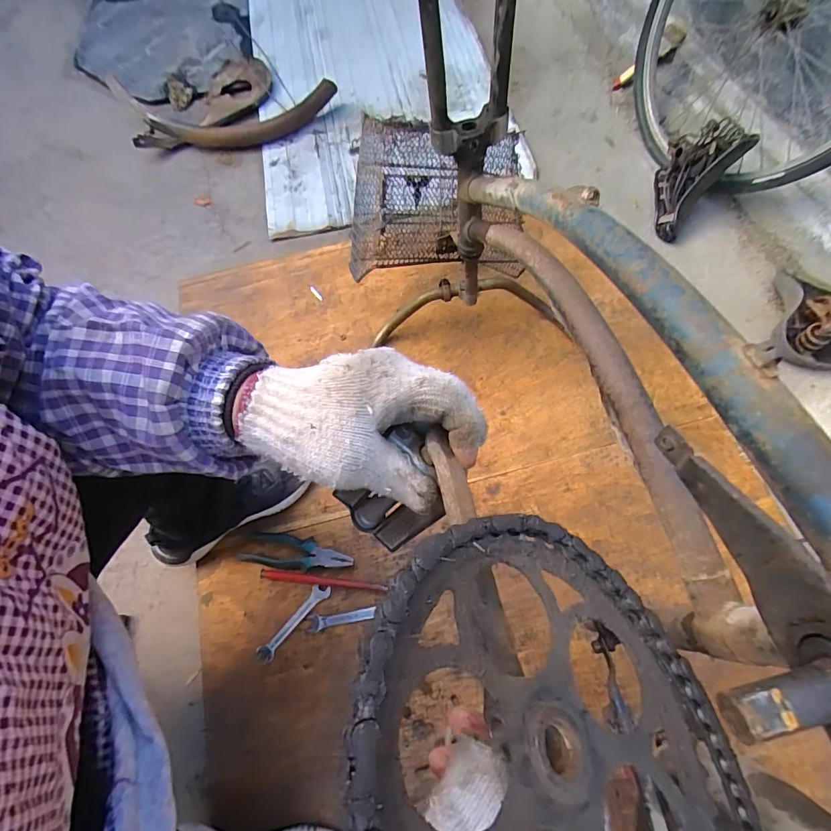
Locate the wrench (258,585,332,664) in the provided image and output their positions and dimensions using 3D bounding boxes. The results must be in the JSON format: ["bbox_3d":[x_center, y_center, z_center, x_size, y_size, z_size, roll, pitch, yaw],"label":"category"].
[{"bbox_3d":[-0.196,0.333,0.713,0.028,0.004,0.145,39,74,17],"label":"wrench"}]

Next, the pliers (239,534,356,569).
[{"bbox_3d":[-0.201,0.234,0.749,0.189,0.012,0.051,7,68,6],"label":"pliers"}]

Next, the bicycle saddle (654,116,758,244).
[{"bbox_3d":[0.599,-0.515,0.966,0.139,0.165,0.206,31,72,14],"label":"bicycle saddle"}]

